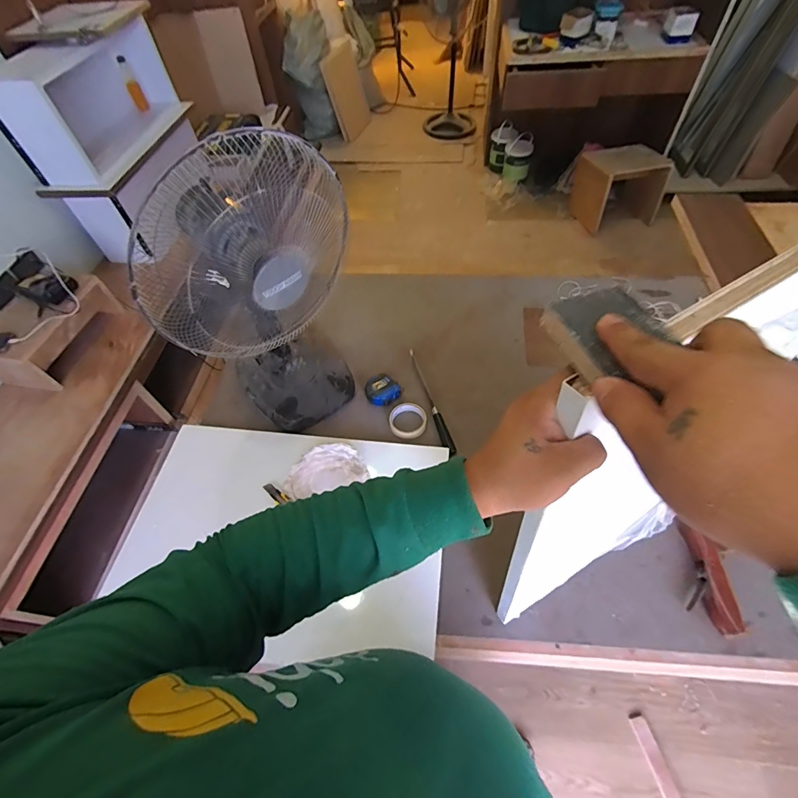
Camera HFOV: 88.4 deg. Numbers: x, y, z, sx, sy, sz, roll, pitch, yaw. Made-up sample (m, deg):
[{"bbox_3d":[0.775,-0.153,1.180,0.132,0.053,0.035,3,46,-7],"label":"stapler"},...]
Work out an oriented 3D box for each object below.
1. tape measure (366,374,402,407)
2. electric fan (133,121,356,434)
[{"bbox_3d":[-0.039,-0.023,1.034,0.084,0.034,0.072,-12,55,-4],"label":"tape measure"},{"bbox_3d":[-0.254,-0.196,0.821,0.352,0.573,0.248,-15,55,-6],"label":"electric fan"}]

